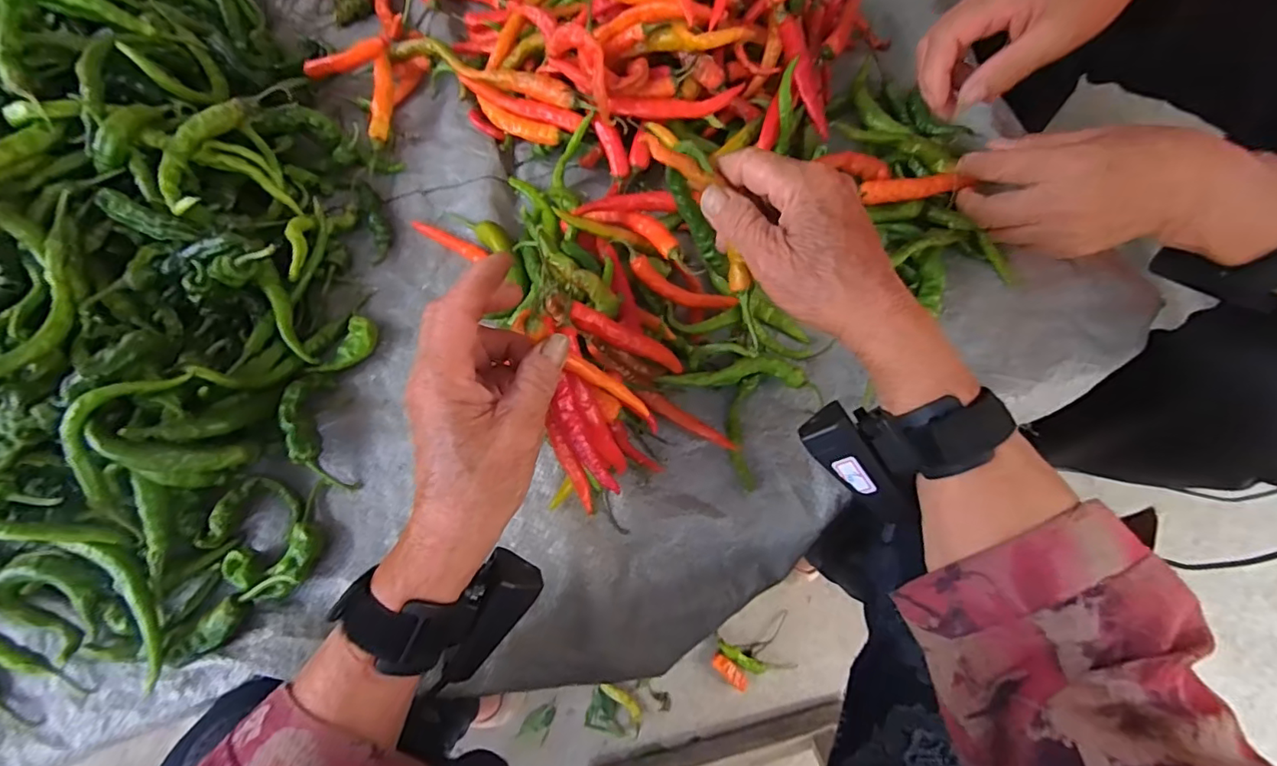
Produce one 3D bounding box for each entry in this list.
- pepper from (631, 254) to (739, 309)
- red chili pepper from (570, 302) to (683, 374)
[{"bbox_3d":[0.031,-0.068,0.392,0.081,0.011,0.018,21,76,-10],"label":"pepper"},{"bbox_3d":[-0.004,-0.026,0.350,0.096,0.010,0.014,25,73,-35],"label":"red chili pepper"}]

